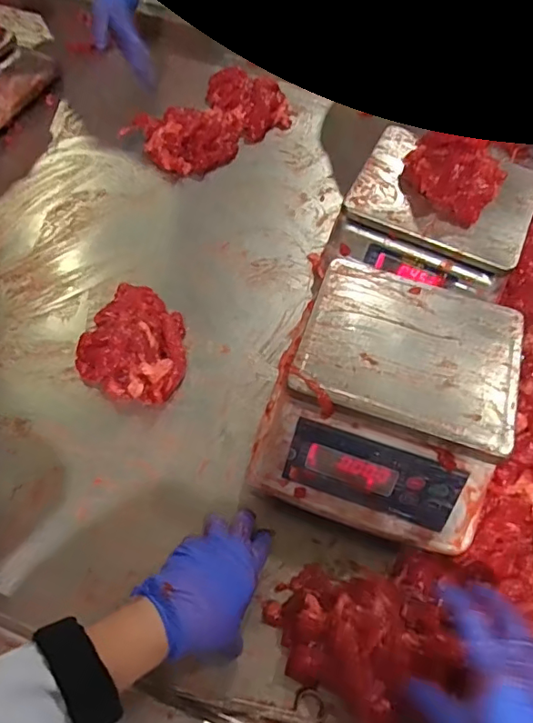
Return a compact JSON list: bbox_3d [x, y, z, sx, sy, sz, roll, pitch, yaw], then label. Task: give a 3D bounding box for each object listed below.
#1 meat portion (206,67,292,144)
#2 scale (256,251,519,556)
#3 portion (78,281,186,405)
[{"bbox_3d":[-0.034,-0.444,0.903,0.135,0.052,0.148,-31,66,-18],"label":"meat portion"},{"bbox_3d":[0.124,0.037,0.533,0.218,0.115,0.237,18,61,8],"label":"scale"},{"bbox_3d":[-0.159,-0.025,0.648,0.122,0.052,0.151,10,61,4],"label":"portion"}]

